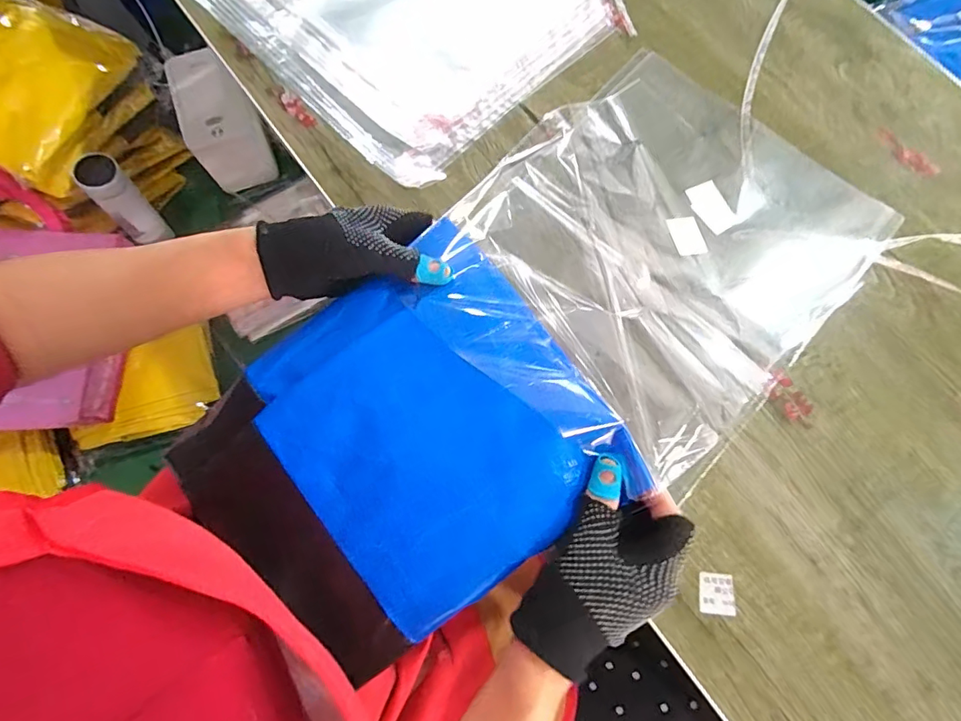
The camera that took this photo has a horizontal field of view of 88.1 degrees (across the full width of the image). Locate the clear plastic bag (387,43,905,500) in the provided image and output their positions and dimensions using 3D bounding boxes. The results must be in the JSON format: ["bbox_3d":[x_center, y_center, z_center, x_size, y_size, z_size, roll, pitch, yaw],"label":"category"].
[{"bbox_3d":[0.155,-0.101,0.414,0.297,0.108,0.393,40,78,10],"label":"clear plastic bag"}]

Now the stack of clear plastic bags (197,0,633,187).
[{"bbox_3d":[-0.099,-0.453,0.556,0.475,0.017,0.375,44,79,11],"label":"stack of clear plastic bags"}]

